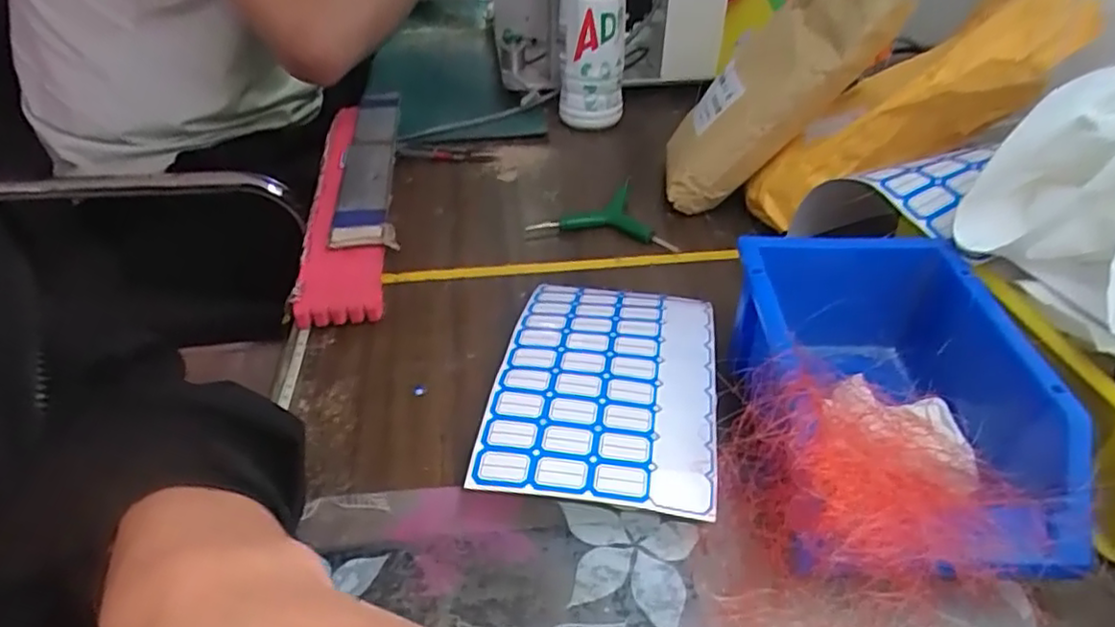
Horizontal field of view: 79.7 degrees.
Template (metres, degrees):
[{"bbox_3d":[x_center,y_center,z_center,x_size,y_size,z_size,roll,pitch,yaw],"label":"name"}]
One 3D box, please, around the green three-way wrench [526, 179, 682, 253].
[{"bbox_3d":[0.050,-0.086,0.562,0.119,0.013,0.092,13,39,16],"label":"green three-way wrench"}]

